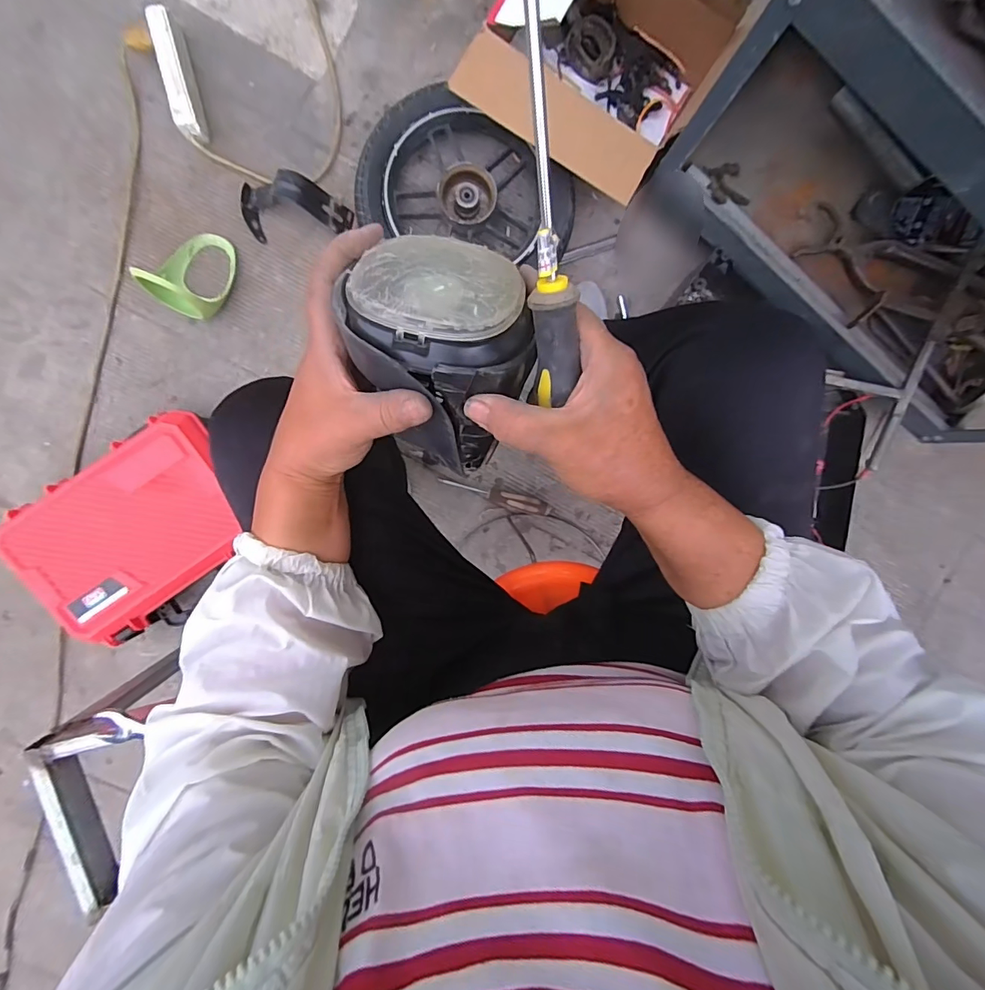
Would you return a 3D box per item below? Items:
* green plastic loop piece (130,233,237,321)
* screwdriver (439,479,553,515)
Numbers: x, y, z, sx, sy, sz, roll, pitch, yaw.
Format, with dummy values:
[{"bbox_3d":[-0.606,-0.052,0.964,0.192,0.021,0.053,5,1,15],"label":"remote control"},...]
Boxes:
[{"bbox_3d":[-0.517,-0.383,0.766,0.114,0.101,0.151,14,94,-5],"label":"green plastic loop piece"},{"bbox_3d":[0.007,0.004,0.851,0.214,0.028,0.029,12,97,0],"label":"screwdriver"}]

